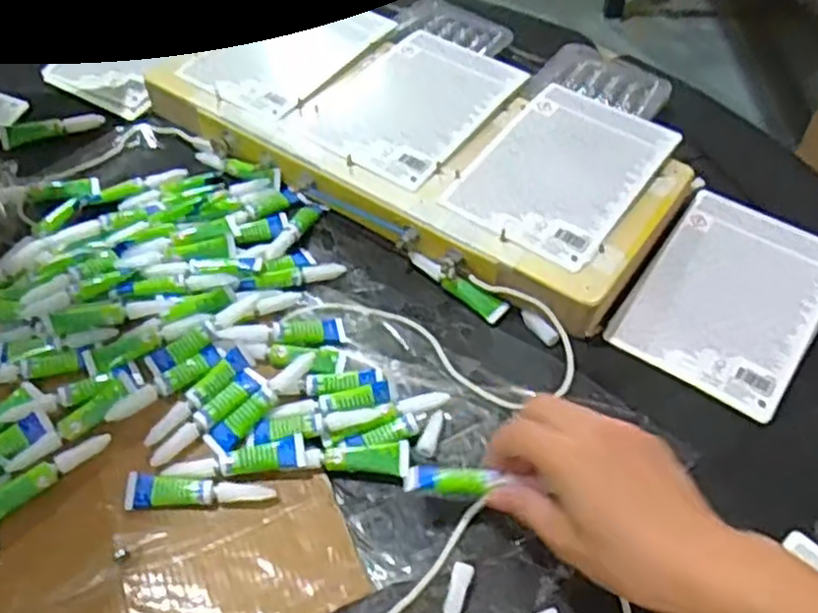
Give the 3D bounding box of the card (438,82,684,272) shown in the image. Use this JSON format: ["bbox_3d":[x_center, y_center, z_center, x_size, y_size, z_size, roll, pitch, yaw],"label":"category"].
[{"bbox_3d":[0.119,-0.106,0.573,0.115,0.010,0.174,29,60,22],"label":"card"}]

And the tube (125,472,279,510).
[{"bbox_3d":[-0.119,0.105,0.436,0.081,0.009,0.019,-2,52,-3],"label":"tube"}]

